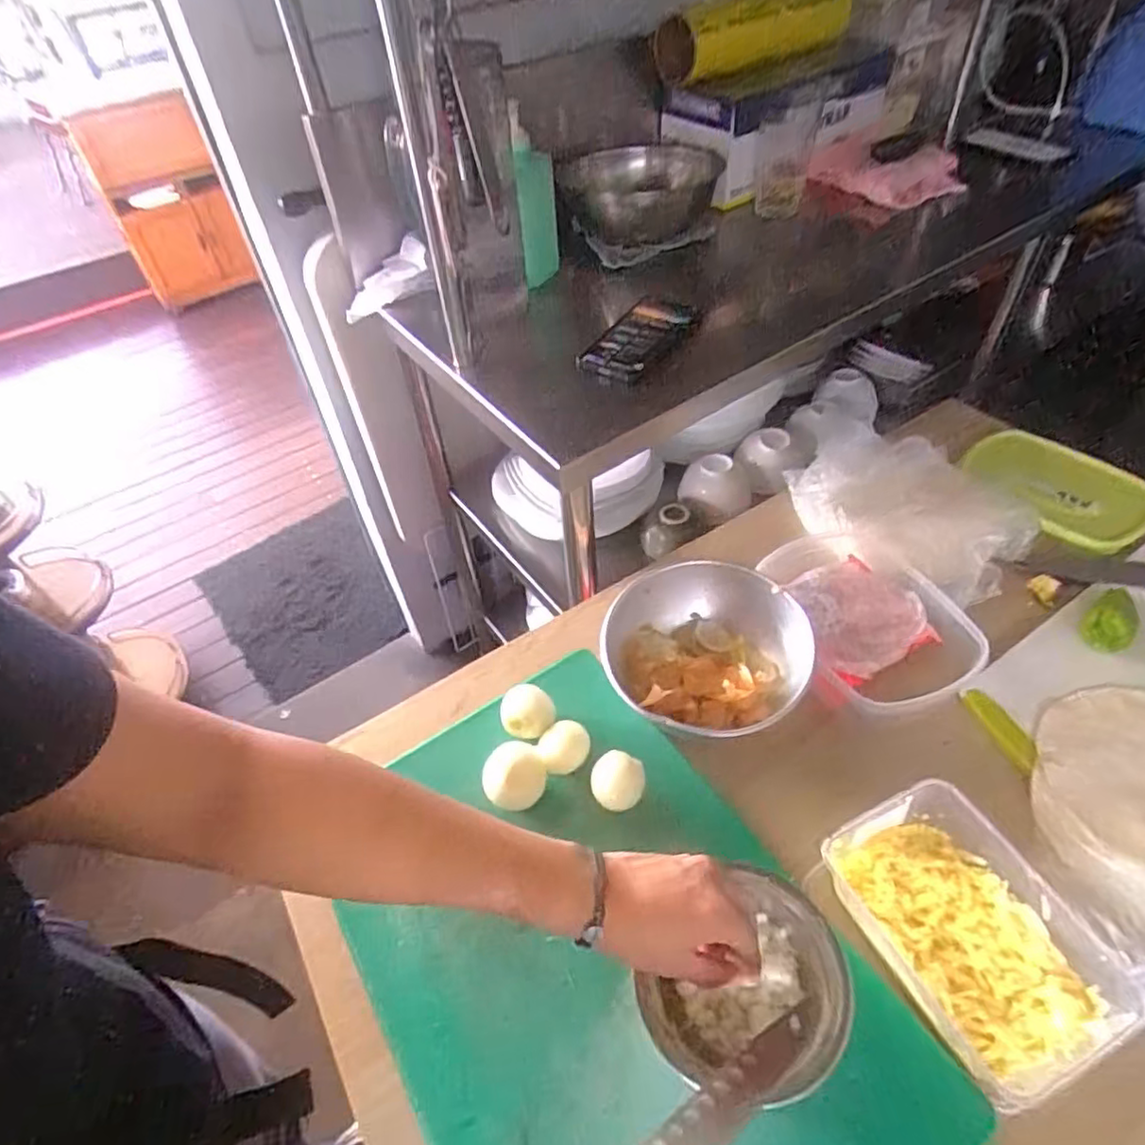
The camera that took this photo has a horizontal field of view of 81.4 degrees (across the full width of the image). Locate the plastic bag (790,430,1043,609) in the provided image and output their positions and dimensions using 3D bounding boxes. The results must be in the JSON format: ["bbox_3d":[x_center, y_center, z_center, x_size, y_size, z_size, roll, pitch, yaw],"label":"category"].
[{"bbox_3d":[0.382,-0.085,0.747,0.236,0.040,0.195,34,59,30],"label":"plastic bag"}]

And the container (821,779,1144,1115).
[{"bbox_3d":[0.271,0.246,0.460,0.122,0.061,0.172,-25,51,-17],"label":"container"}]

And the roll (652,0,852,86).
[{"bbox_3d":[0.280,-0.830,1.021,0.446,0.093,0.066,-34,54,-23],"label":"roll"}]

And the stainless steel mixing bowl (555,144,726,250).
[{"bbox_3d":[0.106,-0.564,0.989,0.212,0.077,0.221,4,49,9],"label":"stainless steel mixing bowl"}]

